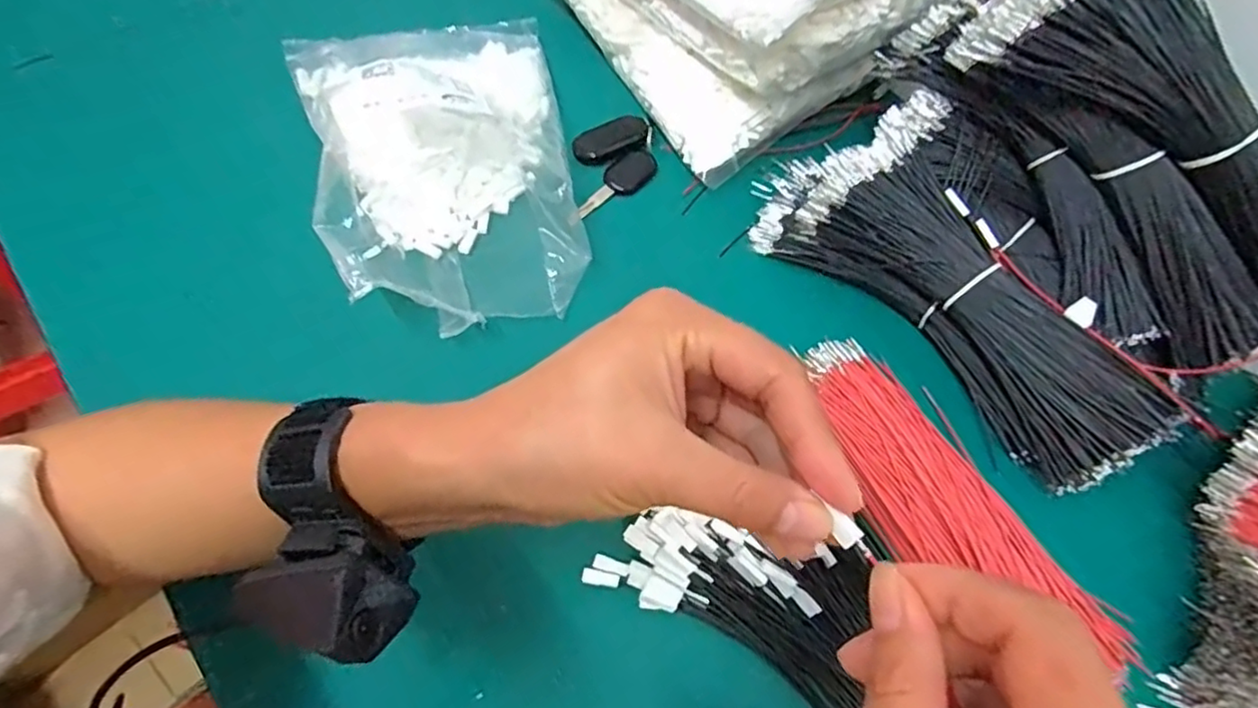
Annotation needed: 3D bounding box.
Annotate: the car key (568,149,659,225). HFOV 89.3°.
[{"bbox_3d":[-0.015,-0.121,0.456,0.078,0.010,0.025,-33,71,-18],"label":"car key"}]

